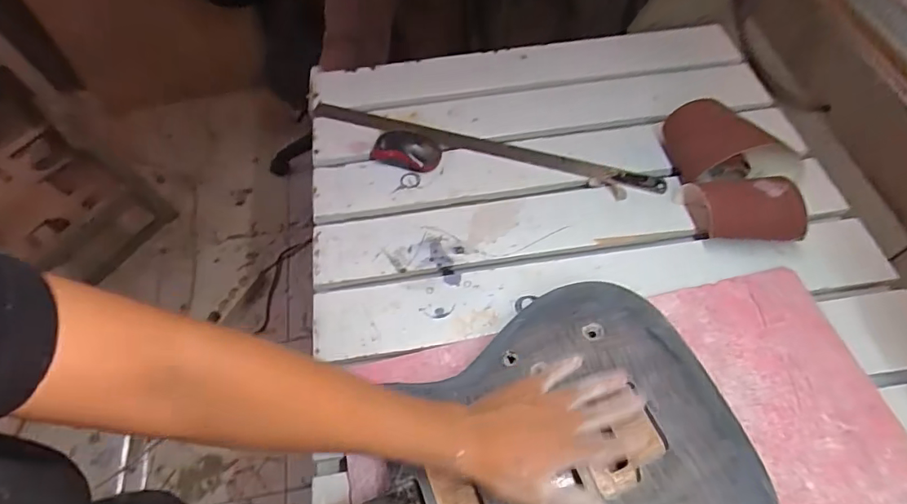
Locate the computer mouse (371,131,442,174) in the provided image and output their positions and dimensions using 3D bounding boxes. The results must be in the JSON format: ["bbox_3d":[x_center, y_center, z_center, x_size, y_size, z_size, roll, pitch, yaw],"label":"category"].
[{"bbox_3d":[-0.066,-0.148,0.732,0.095,0.028,0.067,12,59,10],"label":"computer mouse"}]

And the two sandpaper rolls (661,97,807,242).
[{"bbox_3d":[0.347,-0.096,0.638,0.167,0.078,0.153,18,61,14],"label":"two sandpaper rolls"}]

